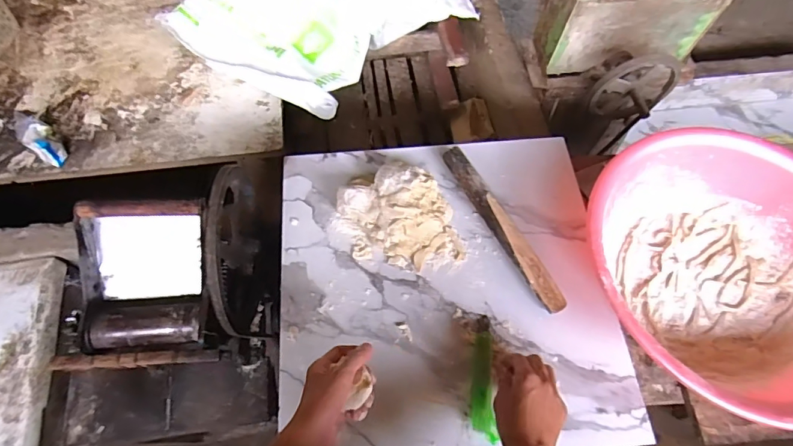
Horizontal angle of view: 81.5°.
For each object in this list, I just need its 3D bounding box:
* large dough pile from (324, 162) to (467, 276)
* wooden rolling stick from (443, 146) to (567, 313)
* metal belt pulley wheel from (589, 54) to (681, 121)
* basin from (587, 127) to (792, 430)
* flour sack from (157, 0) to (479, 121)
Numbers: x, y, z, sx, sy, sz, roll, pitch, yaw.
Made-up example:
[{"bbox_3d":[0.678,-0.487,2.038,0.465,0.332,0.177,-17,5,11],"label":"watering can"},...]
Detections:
[{"bbox_3d":[0.007,-0.015,0.713,0.211,0.065,0.155,12,63,4],"label":"large dough pile"},{"bbox_3d":[0.162,0.001,0.713,0.031,0.023,0.300,-26,68,-10],"label":"wooden rolling stick"},{"bbox_3d":[0.539,-0.291,1.041,0.191,0.188,0.057,-25,60,32],"label":"metal belt pulley wheel"},{"bbox_3d":[0.470,0.069,0.661,0.393,0.134,0.396,0,66,1],"label":"basin"},{"bbox_3d":[-0.148,-0.539,1.114,0.680,0.198,0.419,-42,72,-16],"label":"flour sack"}]

